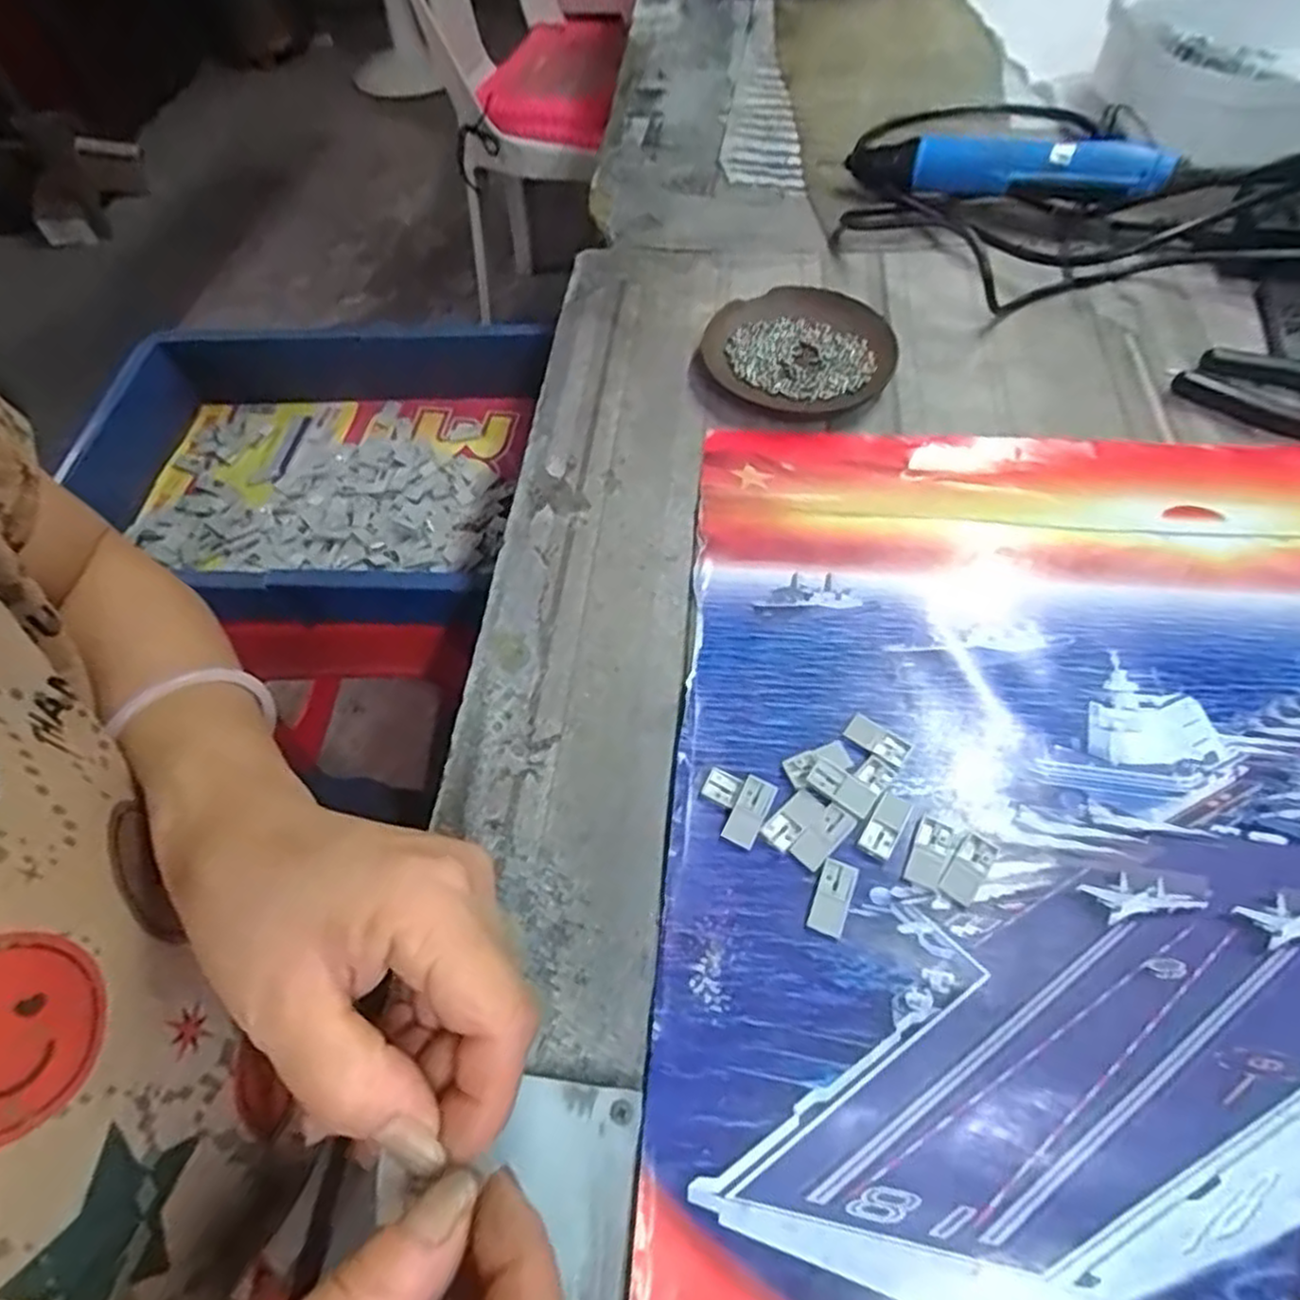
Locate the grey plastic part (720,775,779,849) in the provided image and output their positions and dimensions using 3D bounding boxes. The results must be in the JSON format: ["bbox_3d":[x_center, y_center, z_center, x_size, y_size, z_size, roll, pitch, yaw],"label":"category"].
[{"bbox_3d":[0.041,0.067,0.308,0.013,0.004,0.029,24,80,18],"label":"grey plastic part"}]

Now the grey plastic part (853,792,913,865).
[{"bbox_3d":[0.096,0.071,0.303,0.014,0.004,0.027,26,63,19],"label":"grey plastic part"}]

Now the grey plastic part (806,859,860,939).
[{"bbox_3d":[0.072,0.097,0.290,0.014,0.004,0.028,19,60,15],"label":"grey plastic part"}]

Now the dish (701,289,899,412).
[{"bbox_3d":[0.091,-0.187,0.461,0.115,0.017,0.099,24,62,18],"label":"dish"}]

